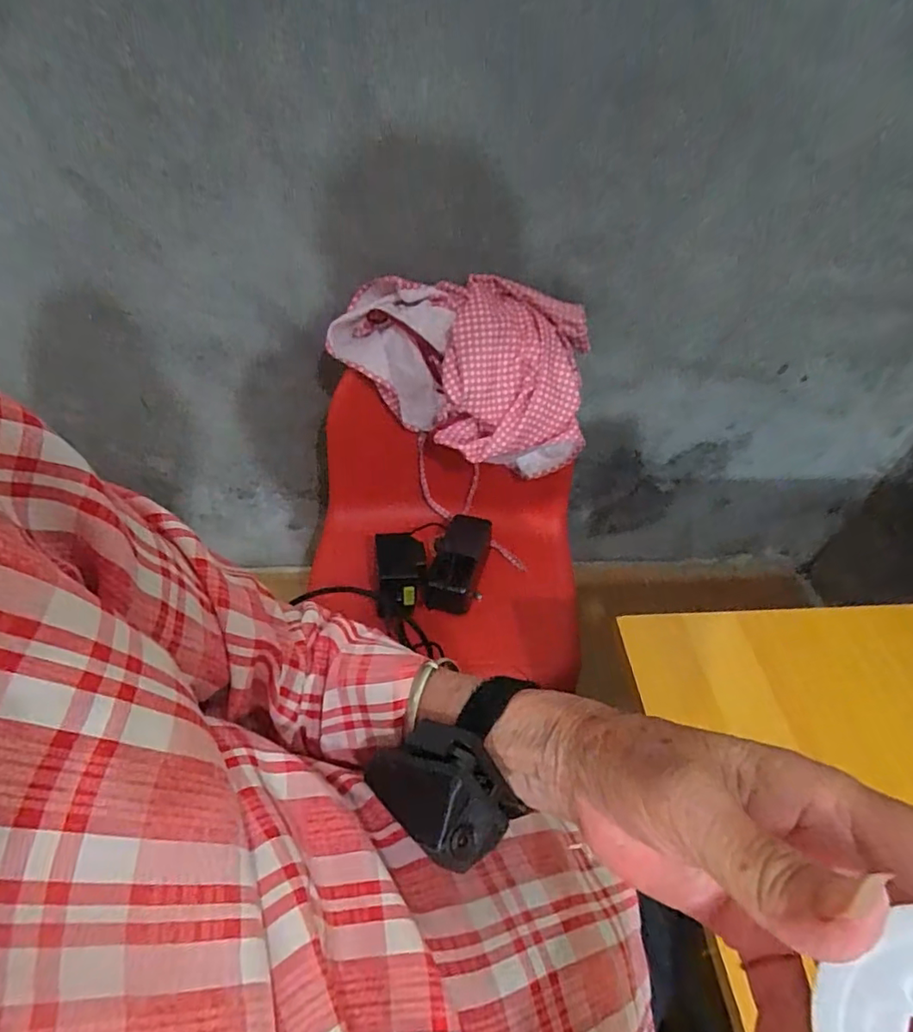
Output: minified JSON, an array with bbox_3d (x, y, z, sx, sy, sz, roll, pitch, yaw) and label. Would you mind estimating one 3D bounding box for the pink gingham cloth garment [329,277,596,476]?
[{"bbox_3d":[0.014,-0.187,0.663,0.317,0.208,0.074,20,5,1],"label":"pink gingham cloth garment"}]

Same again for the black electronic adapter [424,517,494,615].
[{"bbox_3d":[0.005,0.054,0.706,0.068,0.042,0.141,9,47,4],"label":"black electronic adapter"}]

